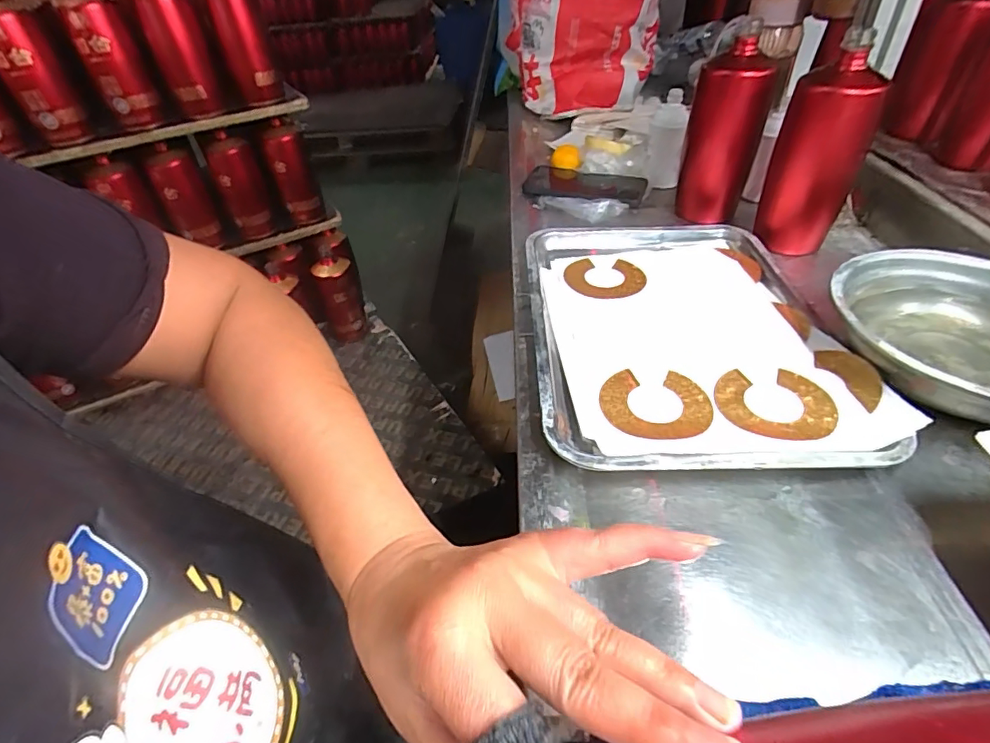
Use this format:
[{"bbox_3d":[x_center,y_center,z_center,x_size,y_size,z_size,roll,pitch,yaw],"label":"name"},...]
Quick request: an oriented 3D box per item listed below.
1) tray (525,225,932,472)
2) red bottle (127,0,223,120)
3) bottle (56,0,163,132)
[{"bbox_3d":[0.161,-0.051,0.465,0.250,0.027,0.342,-4,42,3],"label":"tray"},{"bbox_3d":[-0.516,-0.531,0.828,0.081,0.193,0.077,-20,42,-16],"label":"red bottle"},{"bbox_3d":[-0.599,-0.490,0.793,0.081,0.190,0.066,-23,43,-20],"label":"bottle"}]

